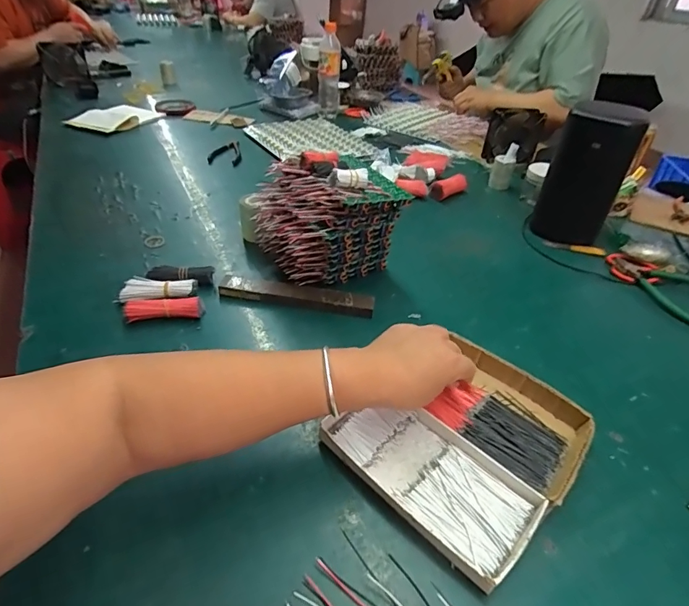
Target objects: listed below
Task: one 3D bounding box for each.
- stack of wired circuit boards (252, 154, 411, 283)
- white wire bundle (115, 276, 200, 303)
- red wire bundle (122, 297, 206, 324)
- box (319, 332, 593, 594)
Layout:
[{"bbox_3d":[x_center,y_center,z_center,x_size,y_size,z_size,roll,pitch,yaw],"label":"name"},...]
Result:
[{"bbox_3d":[-0.026,-0.117,0.601,0.151,0.146,0.157,-21,44,-28],"label":"stack of wired circuit boards"},{"bbox_3d":[-0.247,-0.015,0.568,0.096,0.026,0.032,-2,39,-7],"label":"white wire bundle"},{"bbox_3d":[-0.225,0.009,0.534,0.091,0.024,0.021,-7,39,-13],"label":"red wire bundle"},{"bbox_3d":[0.116,0.128,0.408,0.209,0.021,0.178,-27,47,-33],"label":"box"}]

